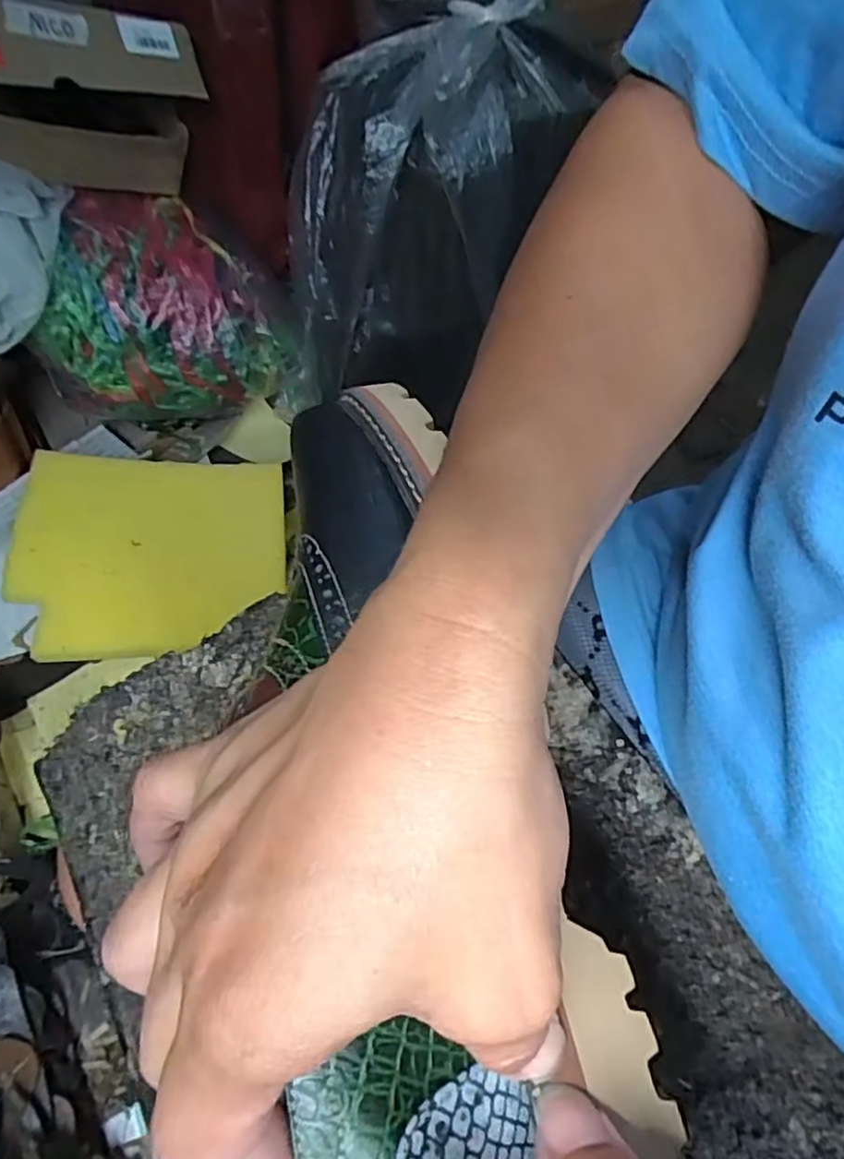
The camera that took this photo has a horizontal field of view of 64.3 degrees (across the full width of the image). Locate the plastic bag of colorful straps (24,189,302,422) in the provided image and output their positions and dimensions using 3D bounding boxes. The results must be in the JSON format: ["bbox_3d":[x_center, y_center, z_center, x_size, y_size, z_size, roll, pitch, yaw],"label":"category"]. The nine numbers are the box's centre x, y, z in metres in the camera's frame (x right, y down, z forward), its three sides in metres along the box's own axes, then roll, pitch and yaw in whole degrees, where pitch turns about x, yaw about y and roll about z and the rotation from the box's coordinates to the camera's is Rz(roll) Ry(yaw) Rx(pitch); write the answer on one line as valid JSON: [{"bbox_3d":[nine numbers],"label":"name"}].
[{"bbox_3d":[-0.282,-0.305,0.766,0.265,0.220,0.160,-8,60,-9],"label":"plastic bag of colorful straps"}]

